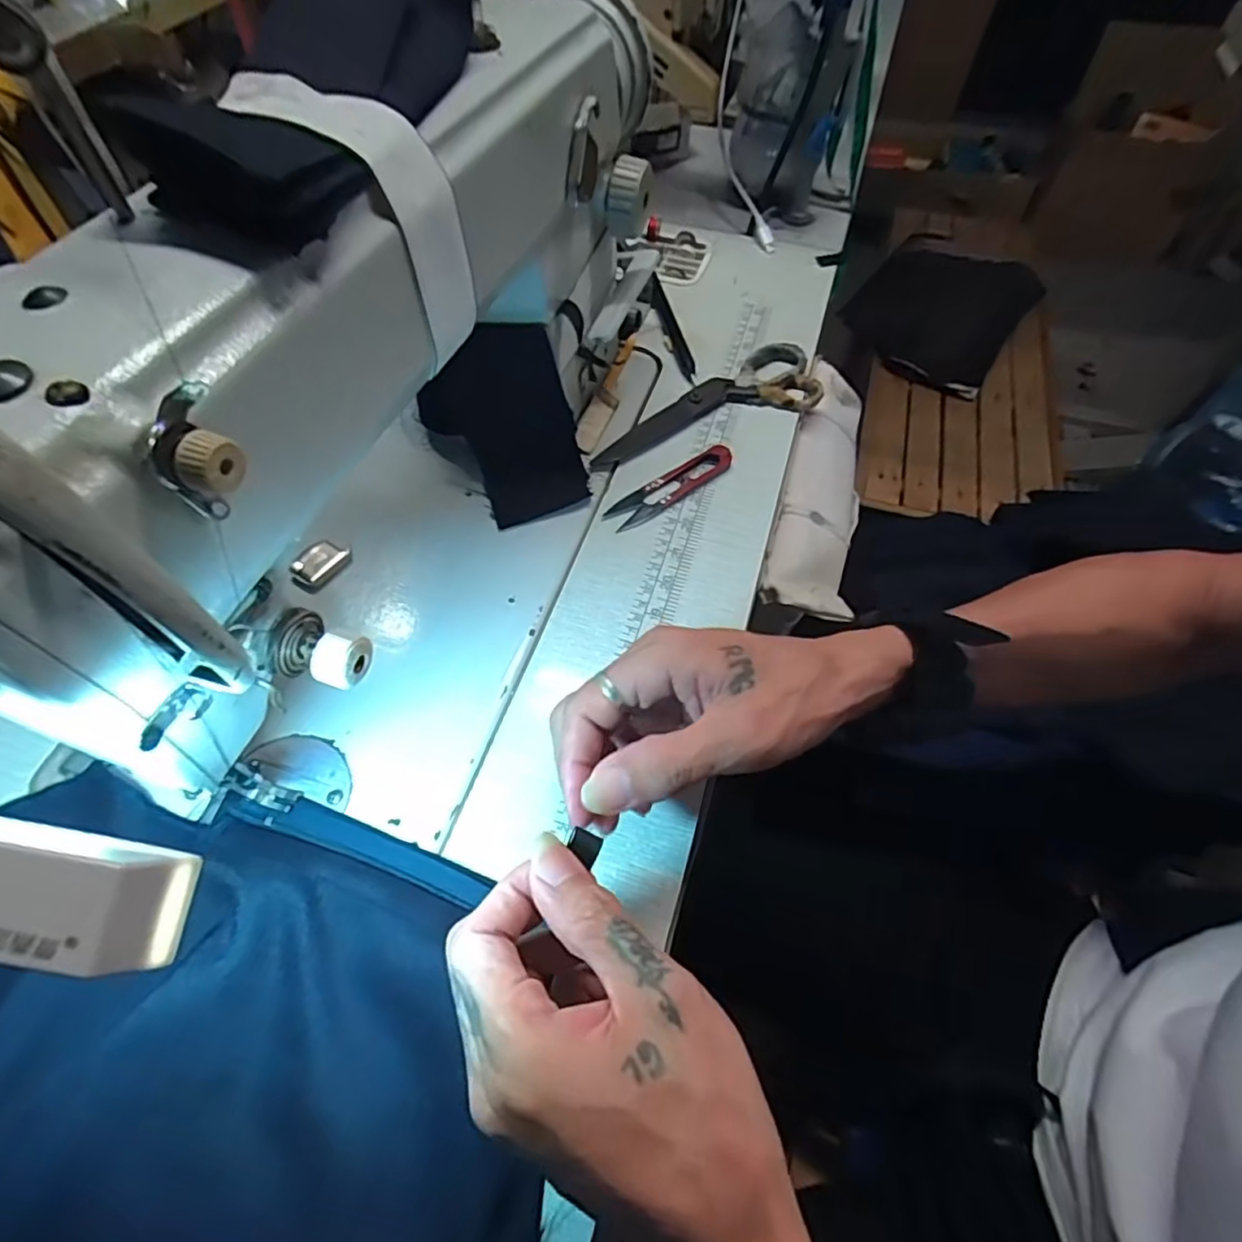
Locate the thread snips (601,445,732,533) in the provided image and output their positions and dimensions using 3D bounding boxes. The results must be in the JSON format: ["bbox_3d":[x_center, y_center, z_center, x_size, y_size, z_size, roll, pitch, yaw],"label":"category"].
[{"bbox_3d":[0.035,-0.093,0.434,0.104,0.009,0.024,-34,64,-21],"label":"thread snips"}]

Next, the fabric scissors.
[{"bbox_3d":[0.070,-0.154,0.471,0.203,0.012,0.061,-31,63,-20],"label":"fabric scissors"}]

